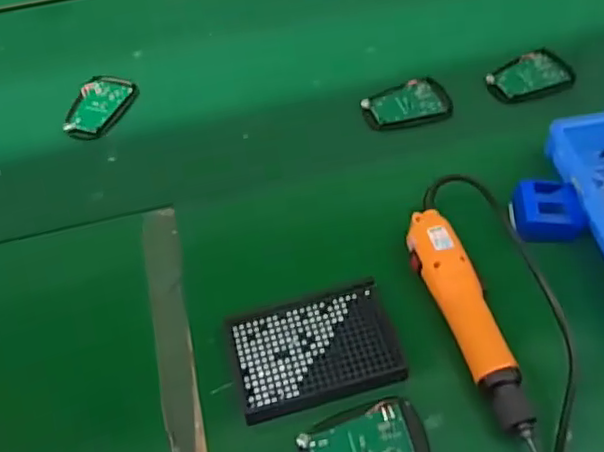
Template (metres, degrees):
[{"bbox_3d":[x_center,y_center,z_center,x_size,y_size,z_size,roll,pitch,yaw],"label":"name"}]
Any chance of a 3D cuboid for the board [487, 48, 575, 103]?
[{"bbox_3d":[0.265,-0.174,0.718,0.098,0.011,0.070,-24,58,-13],"label":"board"}]

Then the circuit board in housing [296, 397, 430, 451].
[{"bbox_3d":[0.047,0.169,0.472,0.095,0.007,0.064,-14,56,-7],"label":"circuit board in housing"}]

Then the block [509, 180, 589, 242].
[{"bbox_3d":[0.229,-0.014,0.581,0.058,0.028,0.057,-5,56,0],"label":"block"}]

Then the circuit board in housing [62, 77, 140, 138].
[{"bbox_3d":[-0.240,-0.140,0.731,0.061,0.011,0.095,15,58,13],"label":"circuit board in housing"}]

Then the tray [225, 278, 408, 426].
[{"bbox_3d":[0.010,0.100,0.519,0.133,0.009,0.095,-15,56,-7],"label":"tray"}]

